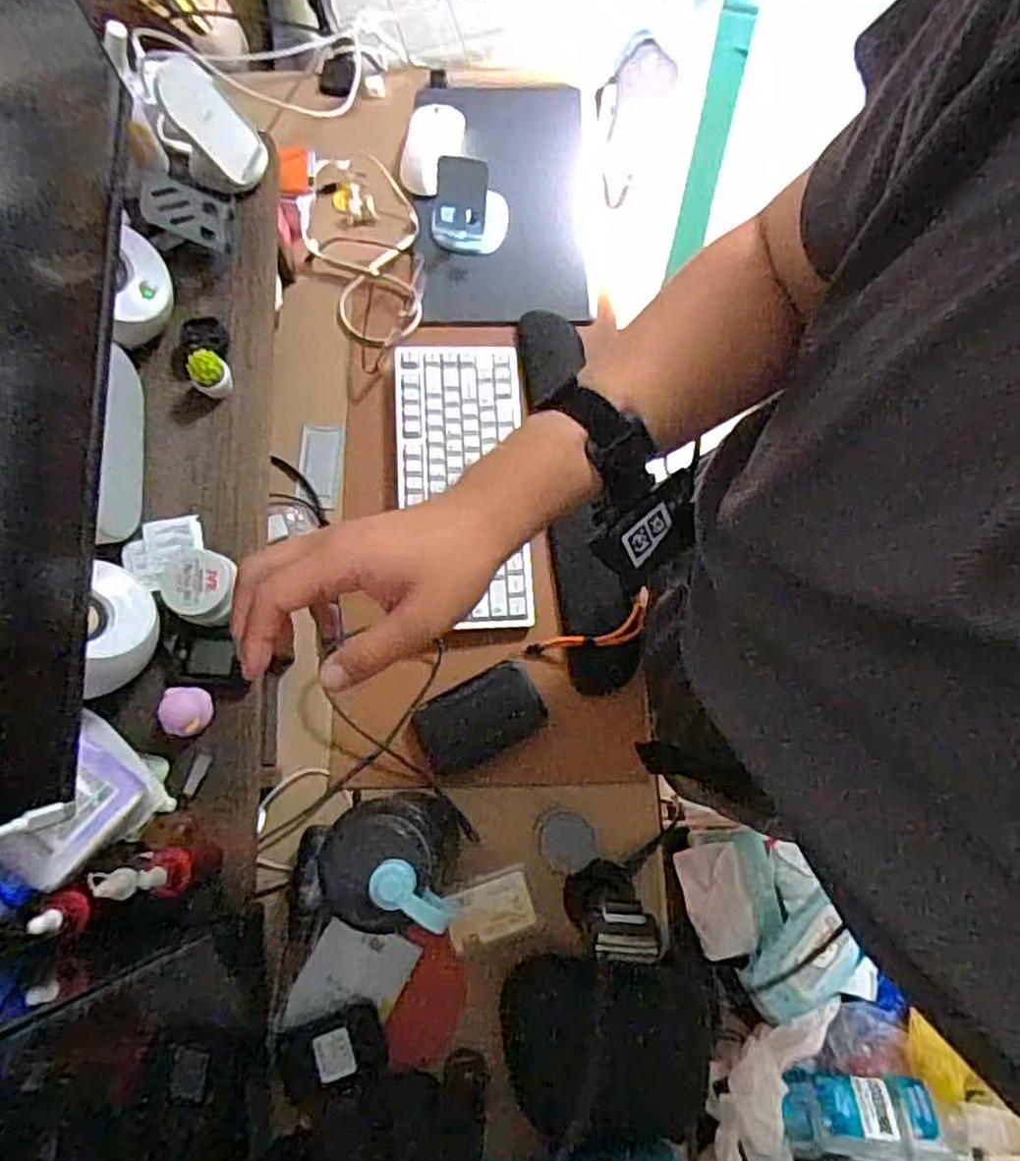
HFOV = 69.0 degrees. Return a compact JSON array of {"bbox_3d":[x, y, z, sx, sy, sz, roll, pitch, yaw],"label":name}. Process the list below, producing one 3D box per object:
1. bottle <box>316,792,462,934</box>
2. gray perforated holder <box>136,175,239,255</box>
[{"bbox_3d":[-0.090,0.218,0.597,0.096,0.226,0.081,-1,76,-1],"label":"bottle"},{"bbox_3d":[-0.312,-0.351,0.712,0.078,0.027,0.056,6,79,-36],"label":"gray perforated holder"}]

